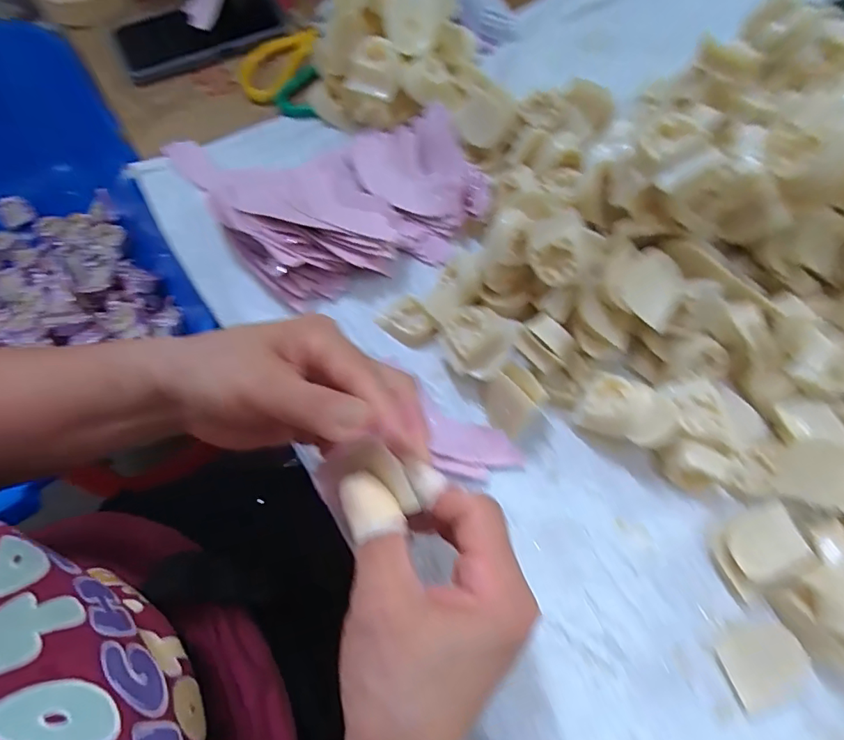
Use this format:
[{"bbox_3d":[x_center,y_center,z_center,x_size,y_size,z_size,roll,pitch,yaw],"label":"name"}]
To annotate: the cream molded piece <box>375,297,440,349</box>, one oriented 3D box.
[{"bbox_3d":[-0.009,-0.034,0.379,0.034,0.019,0.044,-39,72,-13],"label":"cream molded piece"}]

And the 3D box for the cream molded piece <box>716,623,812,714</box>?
[{"bbox_3d":[0.212,0.180,0.298,0.048,0.006,0.039,-21,69,-7],"label":"cream molded piece"}]

